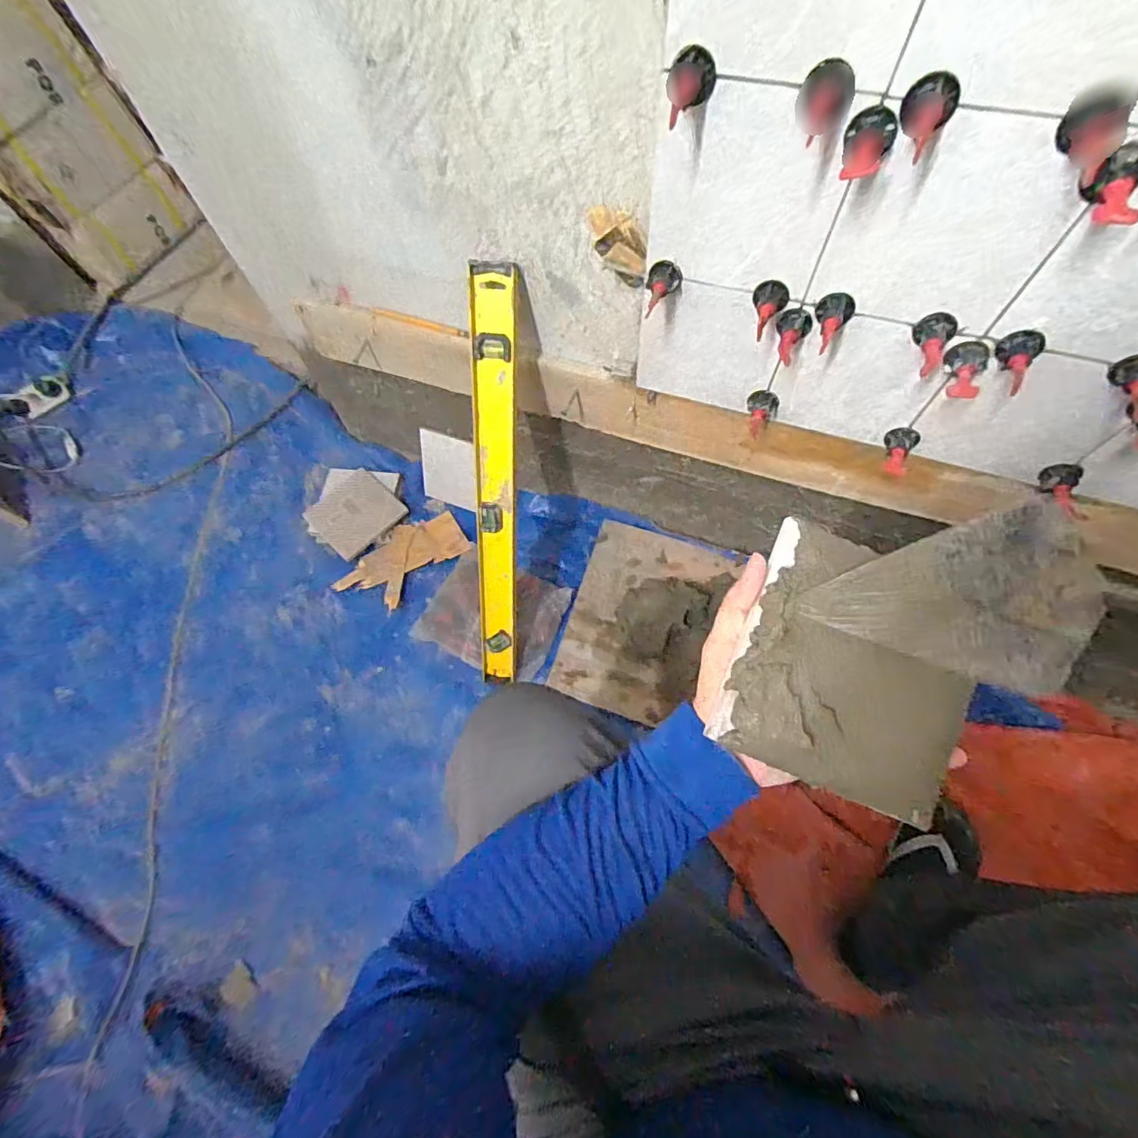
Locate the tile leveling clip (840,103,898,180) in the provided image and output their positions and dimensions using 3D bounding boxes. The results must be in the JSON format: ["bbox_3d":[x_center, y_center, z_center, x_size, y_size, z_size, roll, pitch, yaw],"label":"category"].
[{"bbox_3d":[0.199,-0.285,0.343,0.031,0.030,0.034,23,68,13],"label":"tile leveling clip"}]

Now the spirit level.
[{"bbox_3d":[-0.099,-0.076,0.706,0.055,0.589,0.024,7,29,7],"label":"spirit level"}]

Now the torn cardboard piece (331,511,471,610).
[{"bbox_3d":[-0.309,-0.015,0.959,0.239,0.012,0.128,-38,69,-13],"label":"torn cardboard piece"}]

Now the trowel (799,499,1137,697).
[{"bbox_3d":[0.295,0.011,0.217,0.342,0.065,0.072,-2,60,38],"label":"trowel"}]

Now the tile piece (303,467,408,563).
[{"bbox_3d":[-0.417,-0.110,0.992,0.163,0.015,0.150,41,73,19],"label":"tile piece"}]

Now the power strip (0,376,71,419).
[{"bbox_3d":[-1.221,-0.391,1.175,0.034,0.059,0.134,18,53,11],"label":"power strip"}]

